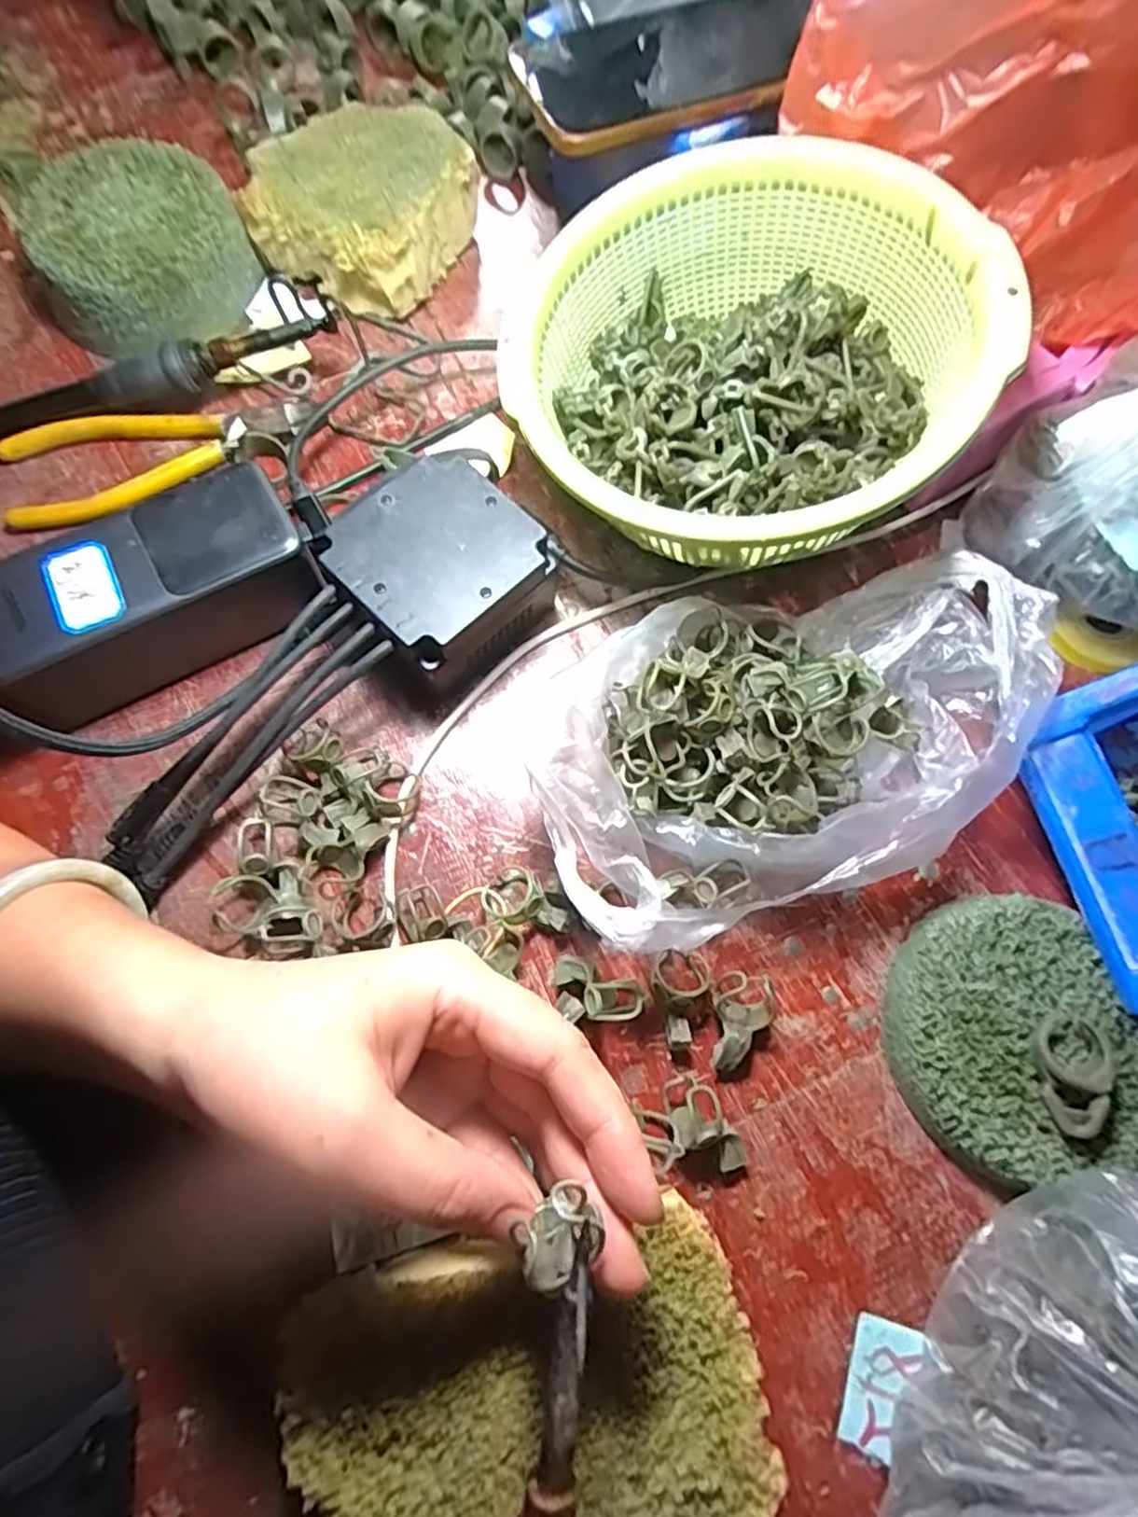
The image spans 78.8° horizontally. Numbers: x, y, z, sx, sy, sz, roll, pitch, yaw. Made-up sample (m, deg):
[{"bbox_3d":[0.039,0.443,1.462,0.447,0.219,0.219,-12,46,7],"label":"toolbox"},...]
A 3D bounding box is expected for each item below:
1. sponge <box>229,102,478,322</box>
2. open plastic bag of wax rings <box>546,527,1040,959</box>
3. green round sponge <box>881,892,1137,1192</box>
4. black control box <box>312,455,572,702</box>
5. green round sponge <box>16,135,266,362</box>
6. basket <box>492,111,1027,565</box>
[{"bbox_3d":[-0.114,-0.310,0.384,0.101,0.039,0.118,23,72,6],"label":"sponge"},{"bbox_3d":[0.091,-0.010,0.289,0.213,0.052,0.131,-17,73,-7],"label":"open plastic bag of wax rings"},{"bbox_3d":[0.171,0.105,0.264,0.091,0.034,0.098,-24,73,-9],"label":"green round sponge"},{"bbox_3d":[-0.056,-0.080,0.309,0.074,0.049,0.080,42,75,12],"label":"black control box"},{"bbox_3d":[-0.225,-0.266,0.364,0.109,0.045,0.102,-17,73,-7],"label":"green round sponge"},{"bbox_3d":[0.073,-0.177,0.302,0.179,0.078,0.181,0,71,-1],"label":"basket"}]

